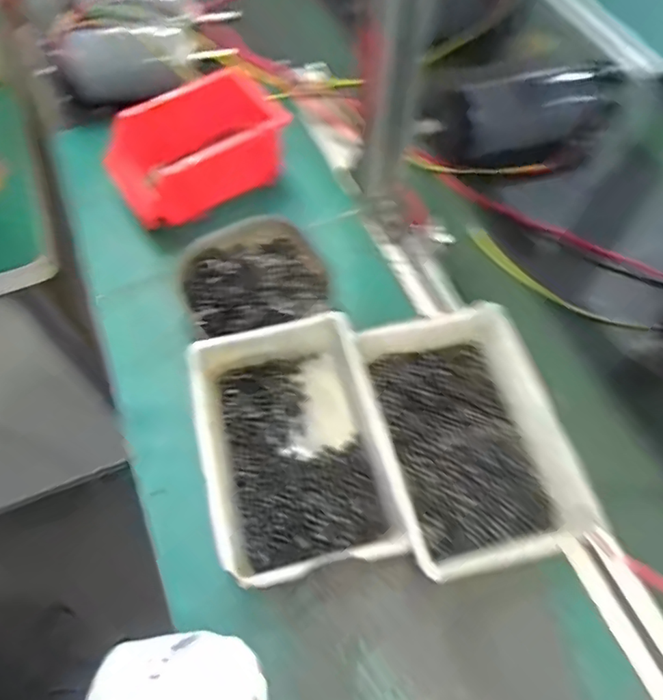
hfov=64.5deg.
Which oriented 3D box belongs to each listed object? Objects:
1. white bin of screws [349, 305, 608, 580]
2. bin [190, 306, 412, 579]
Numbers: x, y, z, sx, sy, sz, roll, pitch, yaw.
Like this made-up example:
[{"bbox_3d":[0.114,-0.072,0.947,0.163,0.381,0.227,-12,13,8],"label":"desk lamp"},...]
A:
[{"bbox_3d":[0.115,0.068,0.440,0.141,0.049,0.203,-12,62,-4],"label":"white bin of screws"},{"bbox_3d":[-0.031,0.077,0.438,0.147,0.051,0.204,-11,62,-4],"label":"bin"}]

